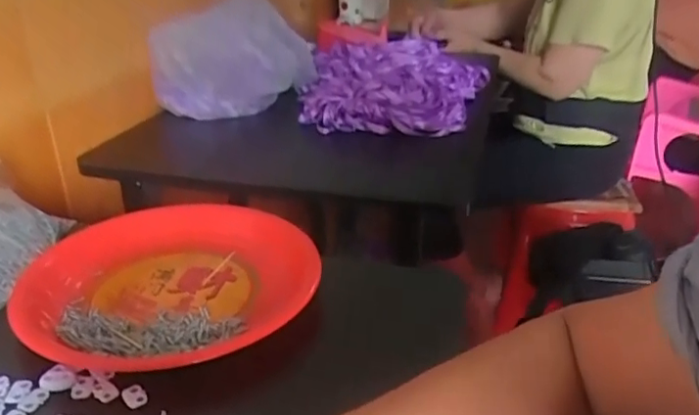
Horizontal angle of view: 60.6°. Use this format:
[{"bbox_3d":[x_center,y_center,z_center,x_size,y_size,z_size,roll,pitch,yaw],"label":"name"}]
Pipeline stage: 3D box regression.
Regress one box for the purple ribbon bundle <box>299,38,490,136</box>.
[{"bbox_3d":[0.059,-0.182,0.891,0.244,0.084,0.276,10,26,14],"label":"purple ribbon bundle"}]

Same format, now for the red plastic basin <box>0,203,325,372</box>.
[{"bbox_3d":[-0.138,0.052,0.474,0.215,0.037,0.221,7,27,13],"label":"red plastic basin"}]

